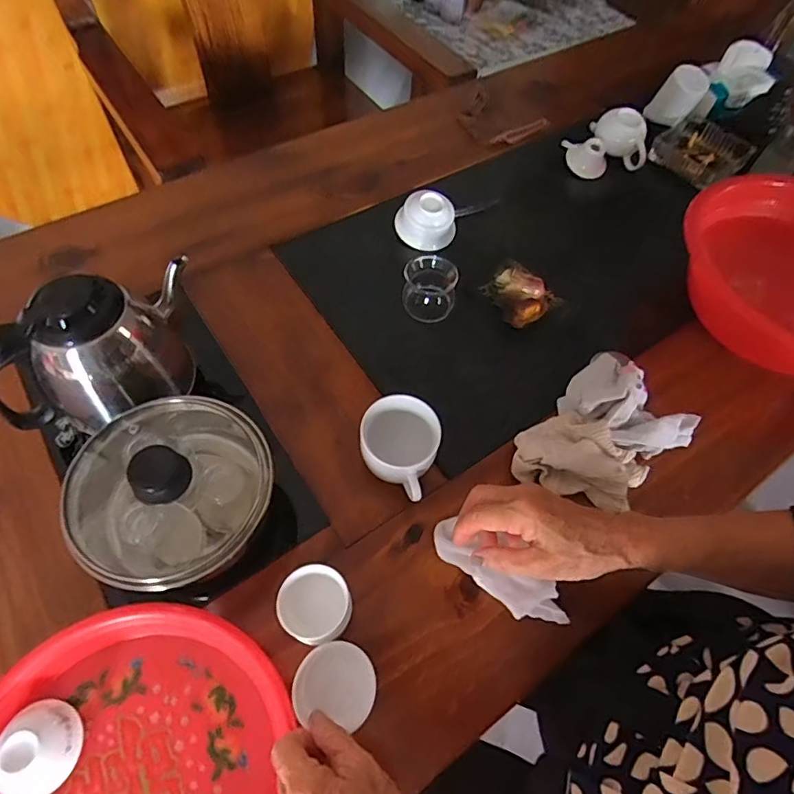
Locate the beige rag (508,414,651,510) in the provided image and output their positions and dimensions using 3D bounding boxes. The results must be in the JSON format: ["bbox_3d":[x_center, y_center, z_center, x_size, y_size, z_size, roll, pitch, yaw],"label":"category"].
[{"bbox_3d":[0.194,0.062,0.519,0.140,0.045,0.087,17,59,6],"label":"beige rag"}]

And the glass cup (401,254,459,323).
[{"bbox_3d":[0.041,-0.135,0.616,0.066,0.052,0.057,10,58,1],"label":"glass cup"}]

